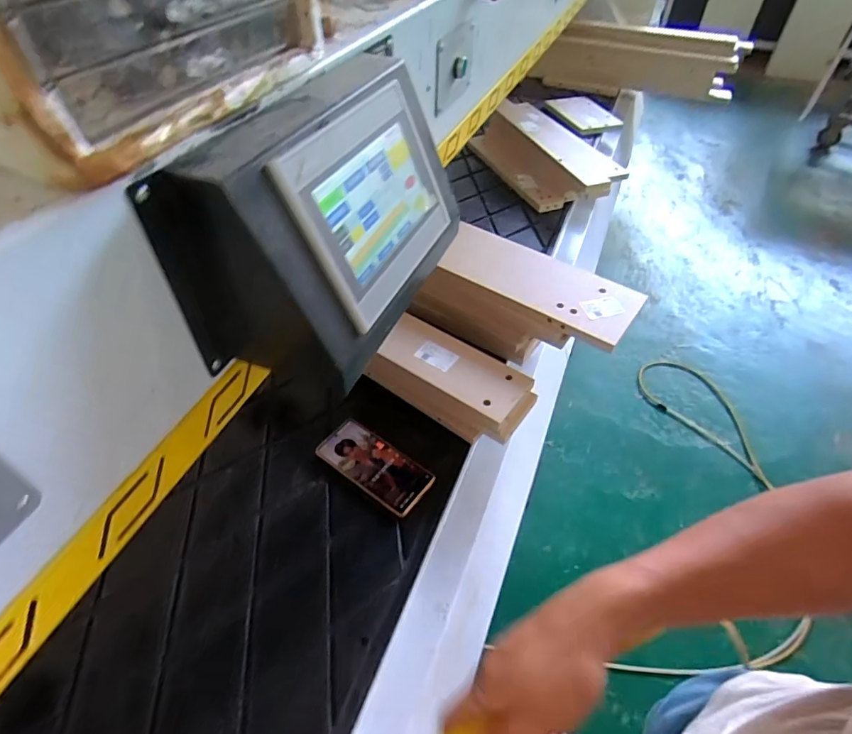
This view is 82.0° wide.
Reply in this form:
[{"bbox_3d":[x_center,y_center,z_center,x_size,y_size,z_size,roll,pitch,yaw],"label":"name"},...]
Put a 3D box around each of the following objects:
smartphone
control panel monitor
[{"bbox_3d":[-0.074,0.138,0.687,0.164,0.017,0.077,28,53,22],"label":"smartphone"},{"bbox_3d":[-0.072,-0.132,0.441,0.130,0.183,0.292,20,50,15],"label":"control panel monitor"}]

